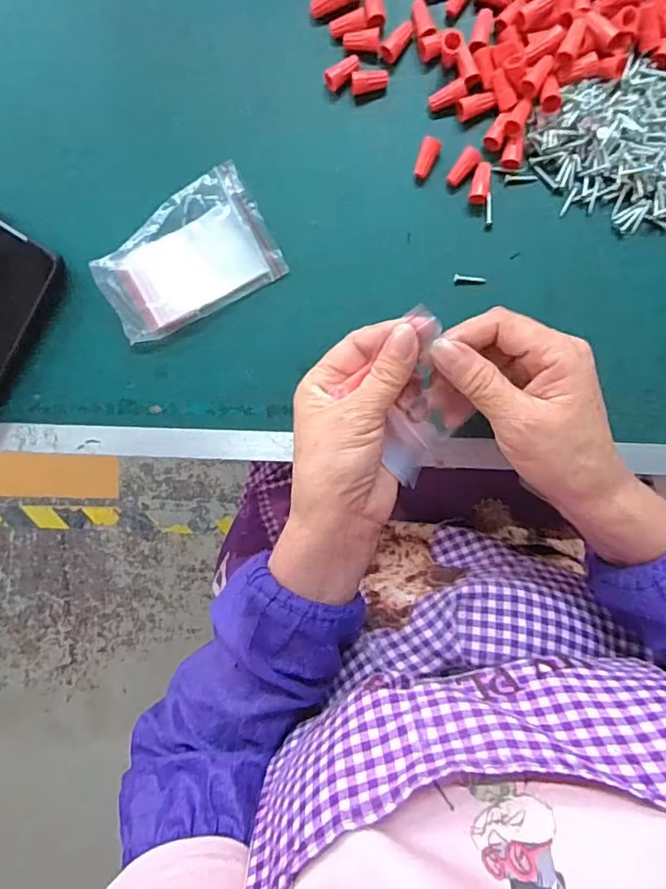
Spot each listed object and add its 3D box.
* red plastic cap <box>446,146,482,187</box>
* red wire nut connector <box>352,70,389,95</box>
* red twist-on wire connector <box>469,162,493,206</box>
[{"bbox_3d":[0.082,-0.172,0.338,0.012,0.009,0.024,33,97,0],"label":"red plastic cap"},{"bbox_3d":[0.022,-0.217,0.328,0.022,0.011,0.010,-3,96,4],"label":"red wire nut connector"},{"bbox_3d":[0.092,-0.162,0.338,0.012,0.008,0.025,11,97,3],"label":"red twist-on wire connector"}]

